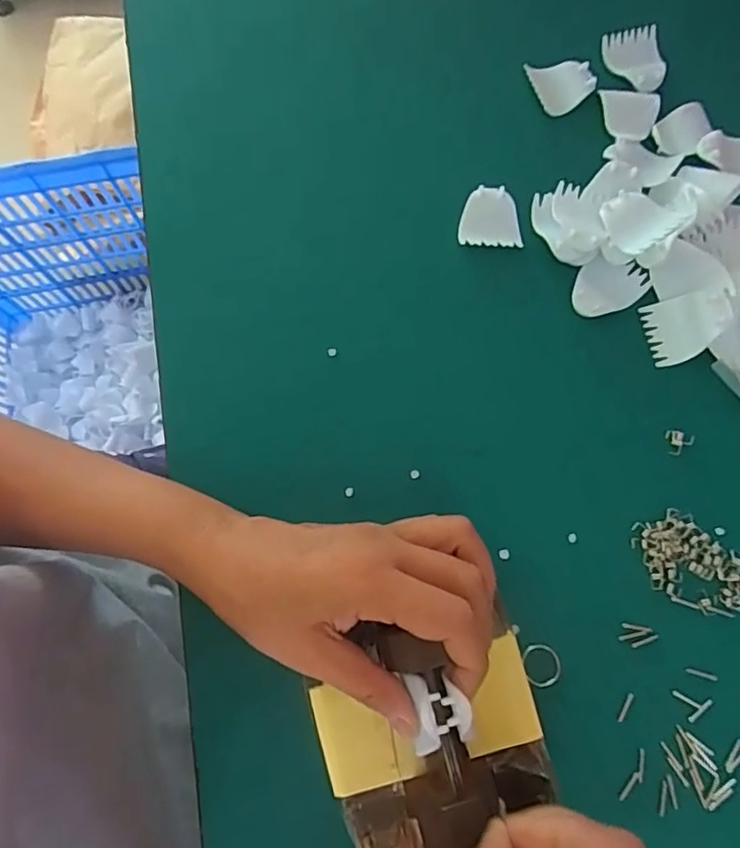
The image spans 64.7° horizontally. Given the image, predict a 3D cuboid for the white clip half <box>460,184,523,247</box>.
[{"bbox_3d":[0.079,-0.135,0.382,0.040,0.006,0.043,4,73,1],"label":"white clip half"}]

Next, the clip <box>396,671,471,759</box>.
[{"bbox_3d":[0.031,0.129,0.262,0.026,0.019,0.035,-12,74,-4],"label":"clip"}]

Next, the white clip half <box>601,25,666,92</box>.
[{"bbox_3d":[0.192,-0.258,0.418,0.043,0.012,0.051,-8,75,-2],"label":"white clip half"}]

